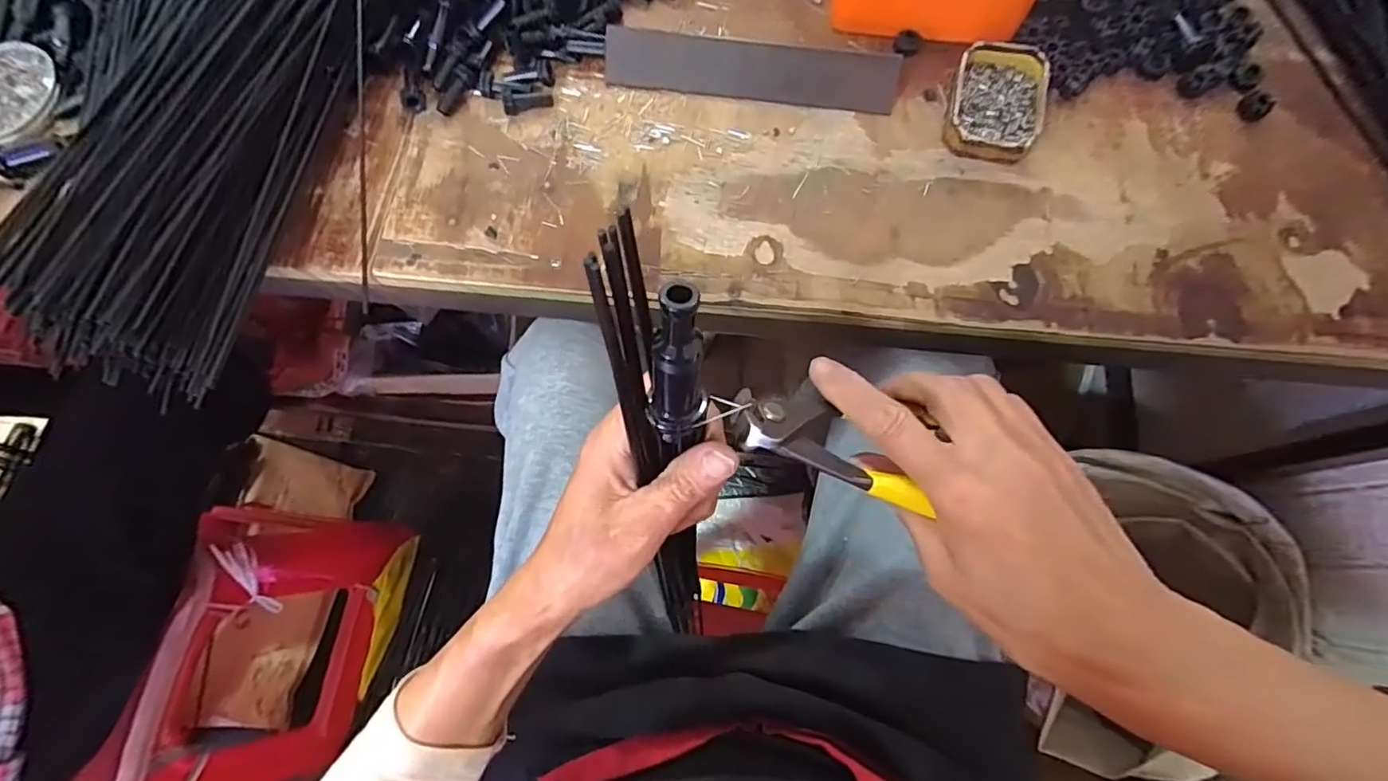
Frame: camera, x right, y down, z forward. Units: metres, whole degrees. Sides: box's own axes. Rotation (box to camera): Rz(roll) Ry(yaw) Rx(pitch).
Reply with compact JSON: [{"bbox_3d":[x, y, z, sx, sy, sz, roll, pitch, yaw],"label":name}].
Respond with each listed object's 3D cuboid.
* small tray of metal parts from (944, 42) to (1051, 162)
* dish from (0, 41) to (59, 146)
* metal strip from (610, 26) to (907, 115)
[{"bbox_3d":[0.219,-0.207,0.422,0.063,0.025,0.091,15,75,6],"label":"small tray of metal parts"},{"bbox_3d":[-0.552,-0.236,0.469,0.091,0.016,0.088,19,75,7],"label":"dish"},{"bbox_3d":[0.041,-0.240,0.439,0.215,0.039,0.004,9,31,4],"label":"metal strip"}]

